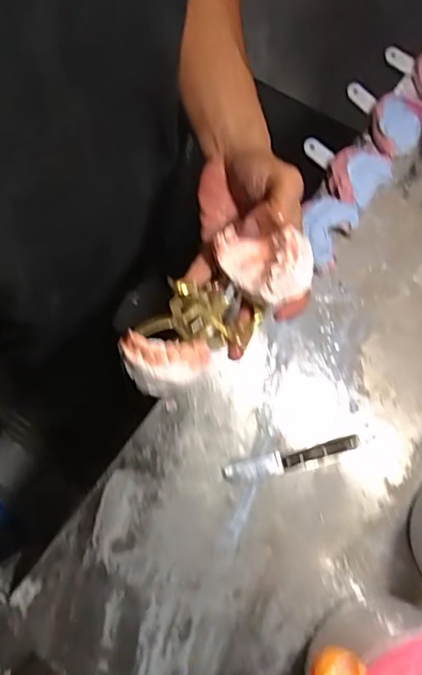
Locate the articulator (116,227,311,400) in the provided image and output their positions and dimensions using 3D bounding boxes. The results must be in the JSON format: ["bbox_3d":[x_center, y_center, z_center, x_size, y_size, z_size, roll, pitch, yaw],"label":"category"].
[{"bbox_3d":[0.003,-0.022,0.392,0.067,0.068,0.171,42,53,7],"label":"articulator"}]

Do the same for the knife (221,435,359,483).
[{"bbox_3d":[0.082,0.123,0.552,0.140,0.017,0.022,-15,79,-4],"label":"knife"}]

